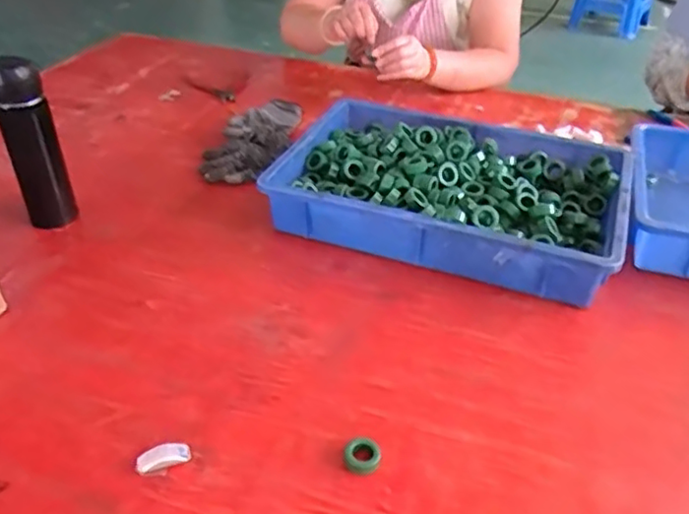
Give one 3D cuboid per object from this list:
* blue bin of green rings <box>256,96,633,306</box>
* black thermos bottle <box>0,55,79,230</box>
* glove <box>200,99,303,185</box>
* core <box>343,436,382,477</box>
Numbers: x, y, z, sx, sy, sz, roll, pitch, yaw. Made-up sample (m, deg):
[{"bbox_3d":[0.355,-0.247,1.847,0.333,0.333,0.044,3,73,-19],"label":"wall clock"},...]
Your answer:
[{"bbox_3d":[0.143,-0.094,0.844,0.429,0.079,0.303,14,39,17],"label":"blue bin of green rings"},{"bbox_3d":[-0.385,-0.136,0.779,0.062,0.212,0.055,-17,40,-21],"label":"black thermos bottle"},{"bbox_3d":[-0.138,-0.193,1.008,0.097,0.036,0.263,12,38,15],"label":"glove"},{"bbox_3d":[0.016,0.172,0.544,0.033,0.012,0.030,0,37,0],"label":"core"}]

